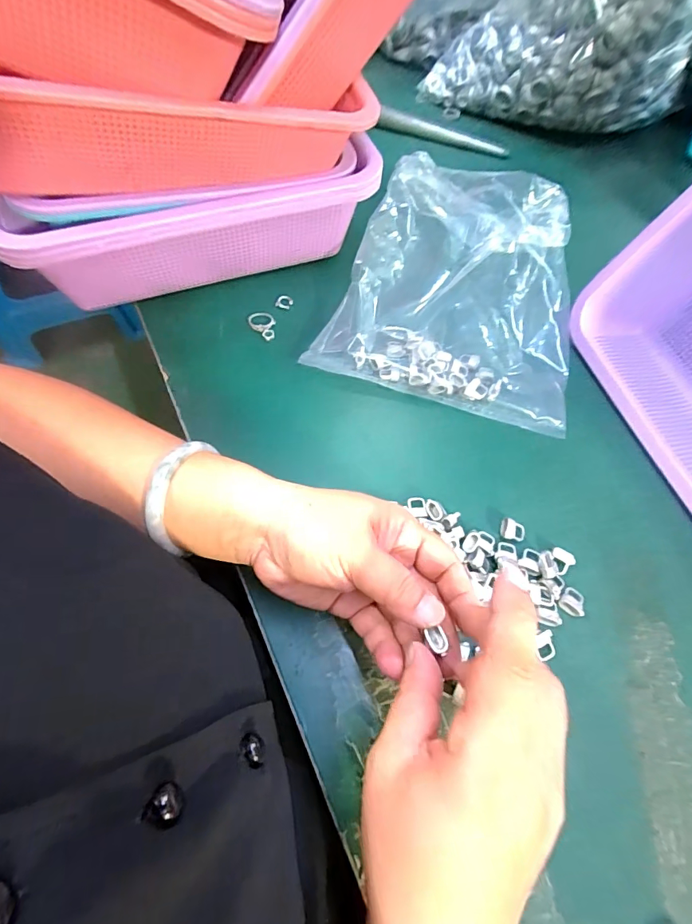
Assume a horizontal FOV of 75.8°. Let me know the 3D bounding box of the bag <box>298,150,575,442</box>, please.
[{"bbox_3d":[0.099,-0.160,0.379,0.213,0.081,0.218,15,62,4],"label":"bag"}]

